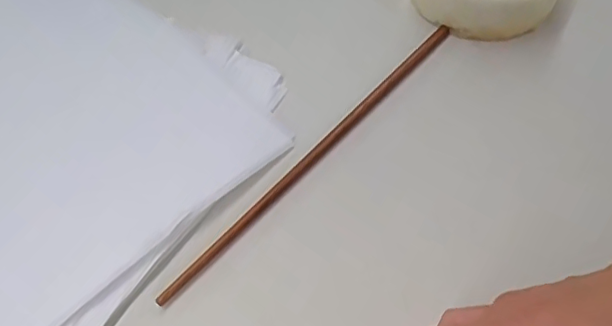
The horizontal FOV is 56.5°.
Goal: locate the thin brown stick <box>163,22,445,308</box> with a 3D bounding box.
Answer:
[{"bbox_3d":[0.010,-0.009,0.335,0.007,0.011,0.244,38,67,22],"label":"thin brown stick"}]

